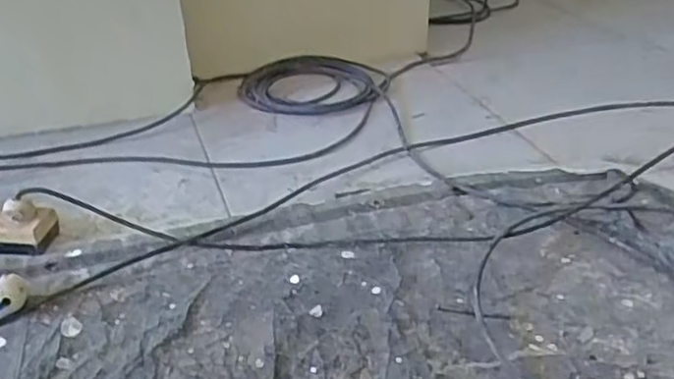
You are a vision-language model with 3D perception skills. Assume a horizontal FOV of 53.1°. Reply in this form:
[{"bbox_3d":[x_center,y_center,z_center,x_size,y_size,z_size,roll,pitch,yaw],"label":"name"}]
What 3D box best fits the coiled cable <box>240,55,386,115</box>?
[{"bbox_3d":[-0.047,-0.202,1.271,0.267,0.031,0.238,-4,32,-4],"label":"coiled cable"}]

